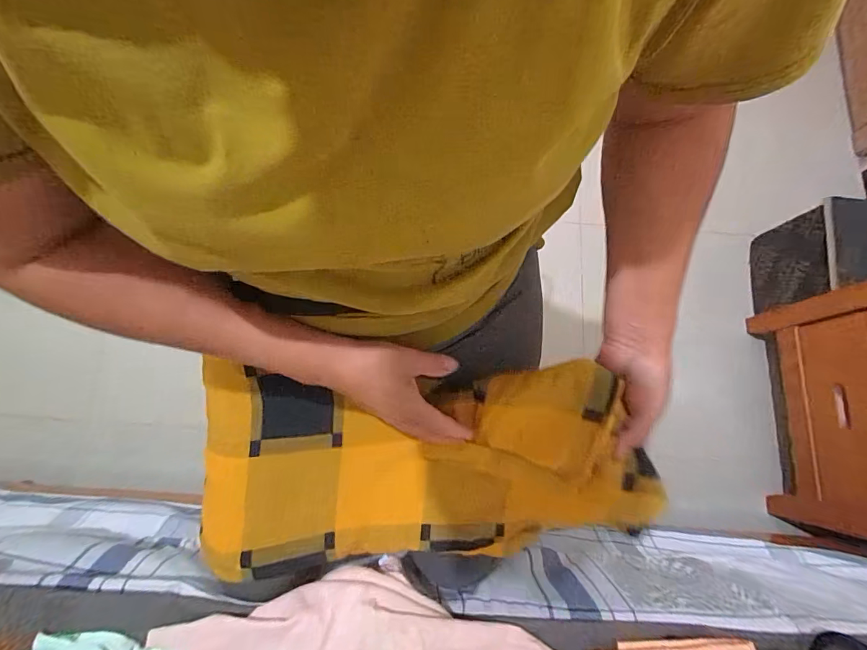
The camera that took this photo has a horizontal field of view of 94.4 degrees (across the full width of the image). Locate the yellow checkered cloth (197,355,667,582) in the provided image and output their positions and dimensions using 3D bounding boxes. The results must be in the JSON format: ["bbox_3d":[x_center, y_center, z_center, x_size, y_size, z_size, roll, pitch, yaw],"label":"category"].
[{"bbox_3d":[-0.028,0.147,0.421,0.449,0.109,0.196,-6,77,9],"label":"yellow checkered cloth"}]

